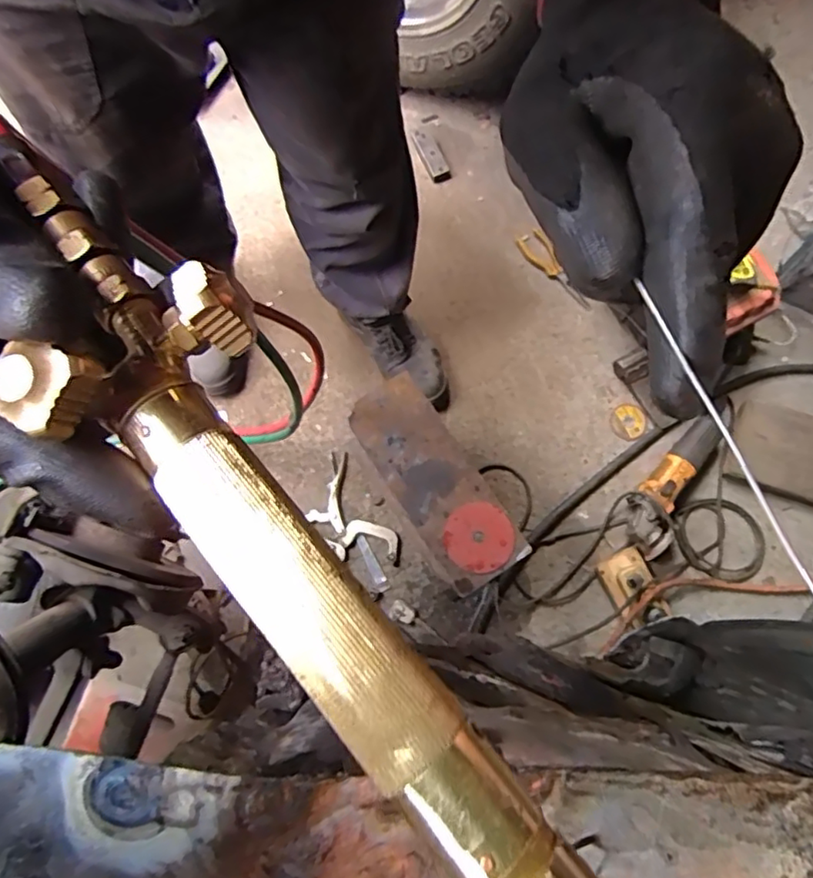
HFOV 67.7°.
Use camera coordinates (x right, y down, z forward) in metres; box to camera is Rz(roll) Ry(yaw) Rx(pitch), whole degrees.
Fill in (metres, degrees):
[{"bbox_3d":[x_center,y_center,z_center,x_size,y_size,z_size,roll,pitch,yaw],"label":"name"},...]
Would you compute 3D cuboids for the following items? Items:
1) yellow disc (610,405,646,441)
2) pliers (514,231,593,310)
[{"bbox_3d":[0.426,-0.032,1.166,0.063,0.008,0.067,0,78,-1],"label":"yellow disc"},{"bbox_3d":[0.295,-0.332,1.224,0.051,0.018,0.201,-29,80,-7],"label":"pliers"}]

